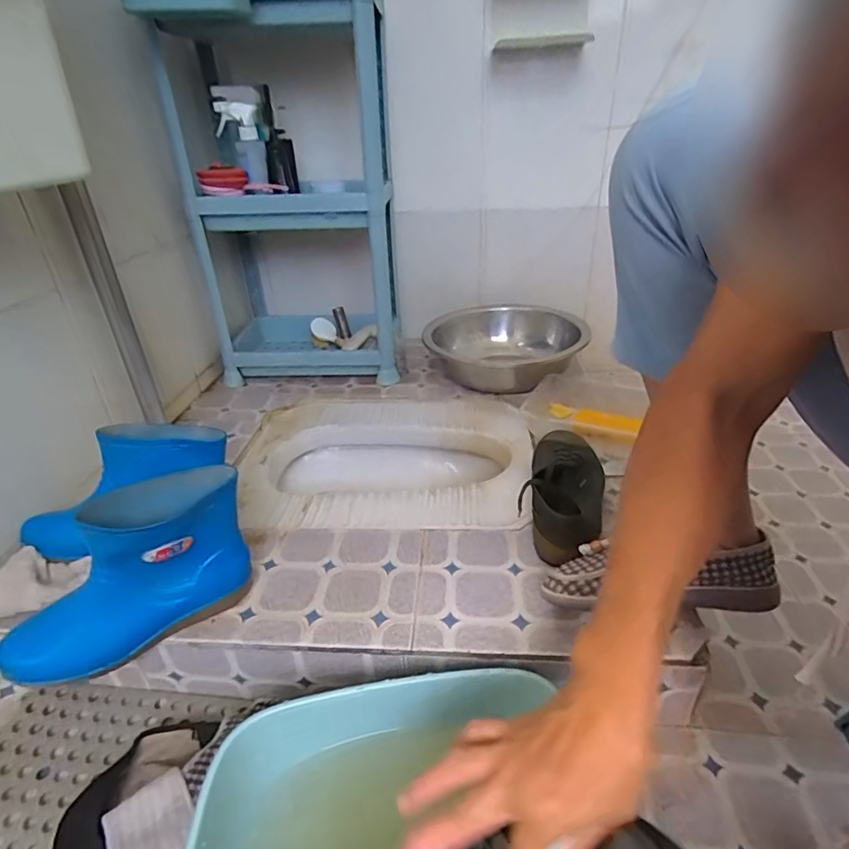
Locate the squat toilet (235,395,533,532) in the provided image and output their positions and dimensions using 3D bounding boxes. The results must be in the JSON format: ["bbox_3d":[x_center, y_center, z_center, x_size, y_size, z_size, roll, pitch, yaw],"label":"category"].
[{"bbox_3d":[-0.072,0.080,0.871,0.472,0.118,0.378,1,31,4],"label":"squat toilet"}]

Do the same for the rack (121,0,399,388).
[{"bbox_3d":[-0.277,-0.454,1.015,0.416,0.679,0.311,-3,32,-1],"label":"rack"}]

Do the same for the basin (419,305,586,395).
[{"bbox_3d":[0.162,-0.158,1.056,0.308,0.108,0.314,-1,31,1],"label":"basin"}]

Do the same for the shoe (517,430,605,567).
[{"bbox_3d":[0.187,0.076,0.678,0.100,0.068,0.244,7,33,16],"label":"shoe"}]

